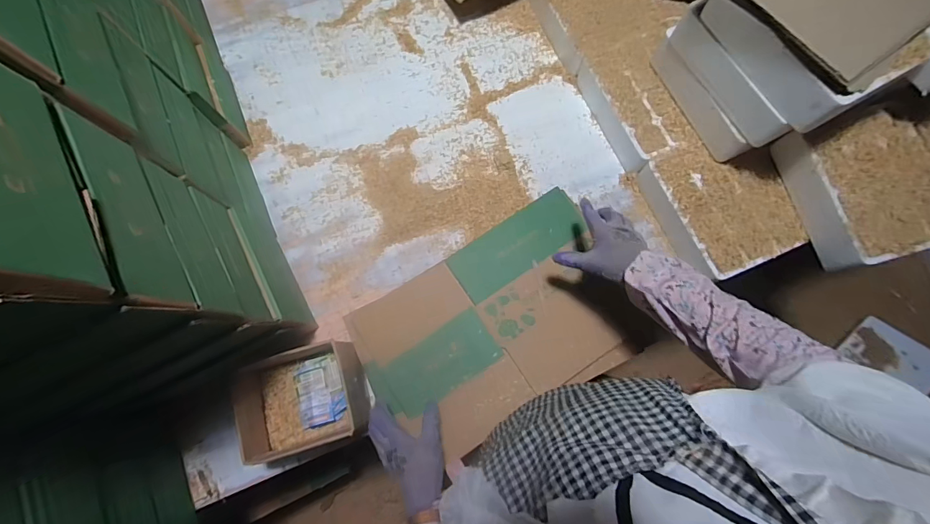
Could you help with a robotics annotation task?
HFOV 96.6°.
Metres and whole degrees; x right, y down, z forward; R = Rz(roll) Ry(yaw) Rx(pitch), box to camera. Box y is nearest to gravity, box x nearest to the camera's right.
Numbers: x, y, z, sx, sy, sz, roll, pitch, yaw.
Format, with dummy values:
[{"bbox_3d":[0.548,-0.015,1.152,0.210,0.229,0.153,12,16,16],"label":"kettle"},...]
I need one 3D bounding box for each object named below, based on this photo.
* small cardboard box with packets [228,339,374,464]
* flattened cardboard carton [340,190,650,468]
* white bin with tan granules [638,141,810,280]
[{"bbox_3d":[-0.249,0.213,0.637,0.170,0.087,0.148,-16,77,-3],"label":"small cardboard box with packets"},{"bbox_3d":[0.051,0.106,0.675,0.430,0.032,0.282,-30,81,-5],"label":"flattened cardboard carton"},{"bbox_3d":[0.459,-0.106,0.740,0.203,0.076,0.243,-21,77,-5],"label":"white bin with tan granules"}]

